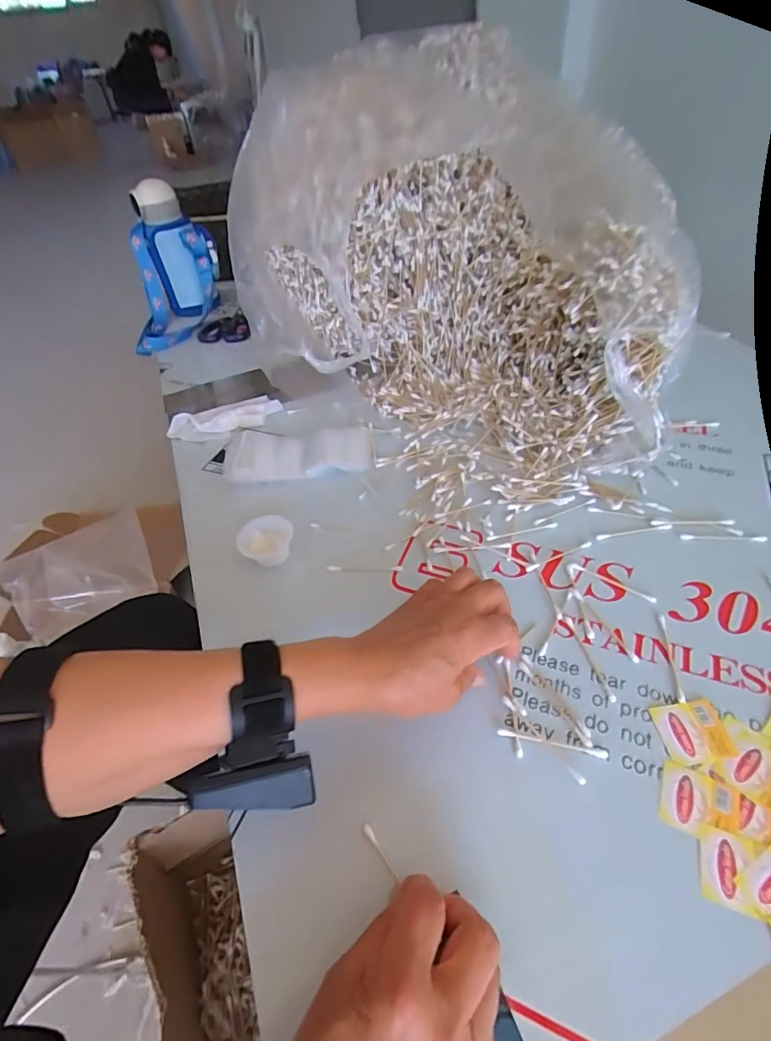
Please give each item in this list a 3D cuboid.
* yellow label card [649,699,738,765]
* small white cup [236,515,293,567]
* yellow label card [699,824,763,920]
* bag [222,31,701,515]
[{"bbox_3d":[0.214,0.147,0.330,0.044,0.004,0.039,-7,47,0],"label":"yellow label card"},{"bbox_3d":[-0.117,0.022,0.472,0.050,0.028,0.053,23,53,25],"label":"small white cup"},{"bbox_3d":[0.201,0.205,0.279,0.028,0.004,0.038,11,49,16],"label":"yellow label card"},{"bbox_3d":[0.116,-0.339,0.591,0.465,0.307,0.573,-33,52,-23],"label":"bag"}]

